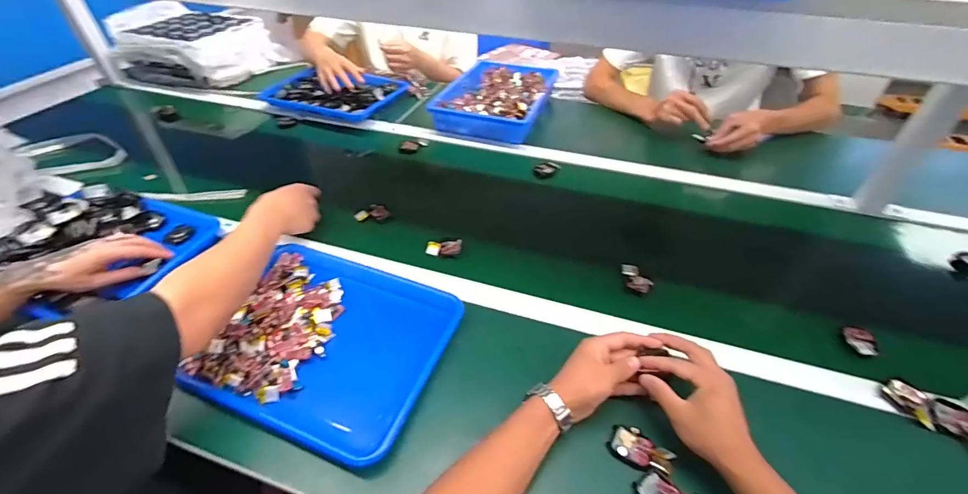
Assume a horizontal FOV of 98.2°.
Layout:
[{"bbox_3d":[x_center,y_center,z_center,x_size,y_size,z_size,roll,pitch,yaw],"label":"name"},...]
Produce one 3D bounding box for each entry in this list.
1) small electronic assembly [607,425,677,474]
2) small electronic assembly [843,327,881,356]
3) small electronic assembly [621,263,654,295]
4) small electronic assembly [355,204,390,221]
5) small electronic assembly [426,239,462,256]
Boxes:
[{"bbox_3d":[0.175,0.225,0.465,0.066,0.013,0.037,22,48,22],"label":"small electronic assembly"},{"bbox_3d":[0.515,0.127,0.571,0.024,0.019,0.044,-18,46,-18],"label":"small electronic assembly"},{"bbox_3d":[0.239,0.049,0.652,0.035,0.019,0.056,-7,44,-7],"label":"small electronic assembly"},{"bbox_3d":[-0.206,-0.061,0.776,0.062,0.018,0.029,-11,44,-11],"label":"small electronic assembly"},{"bbox_3d":[-0.067,0.002,0.708,0.059,0.011,0.029,-3,43,-3],"label":"small electronic assembly"}]

